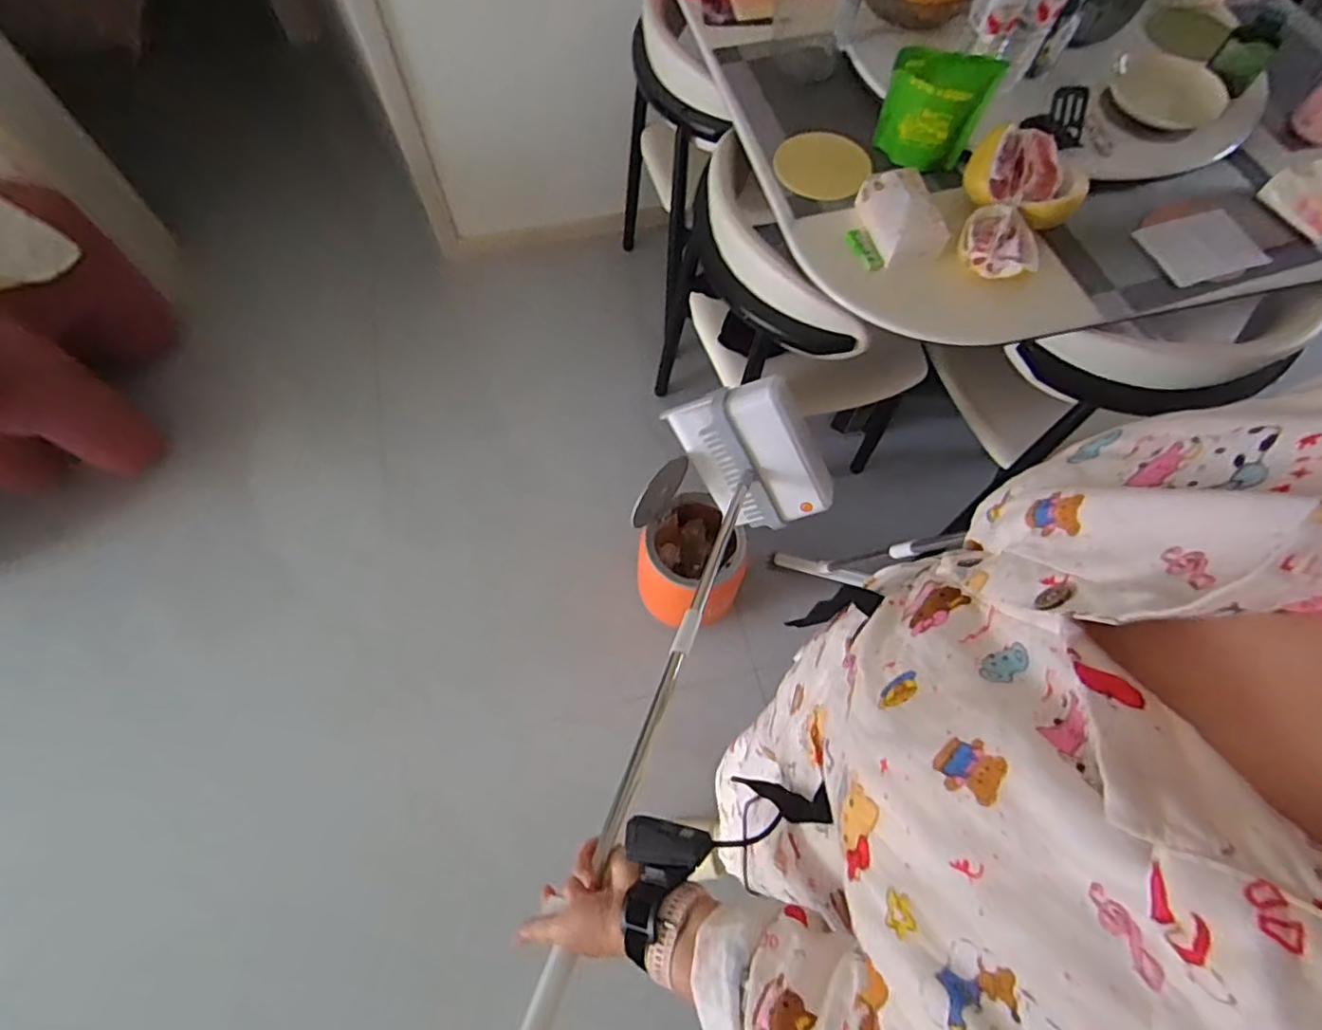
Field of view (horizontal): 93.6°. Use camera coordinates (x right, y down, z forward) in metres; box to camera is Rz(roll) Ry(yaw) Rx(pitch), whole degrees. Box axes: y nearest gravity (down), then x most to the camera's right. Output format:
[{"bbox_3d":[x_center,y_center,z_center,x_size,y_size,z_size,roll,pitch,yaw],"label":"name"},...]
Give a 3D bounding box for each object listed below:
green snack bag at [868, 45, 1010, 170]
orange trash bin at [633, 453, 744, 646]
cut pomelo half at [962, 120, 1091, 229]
[{"bbox_3d":[0.405,-0.613,0.939,0.154,0.160,0.052,4,62,-2],"label":"green snack bag"},{"bbox_3d":[0.067,0.090,1.325,0.200,0.414,0.231,-30,68,-18],"label":"orange trash bin"},{"bbox_3d":[0.541,-0.502,0.906,0.162,0.077,0.151,34,65,13],"label":"cut pomelo half"}]

